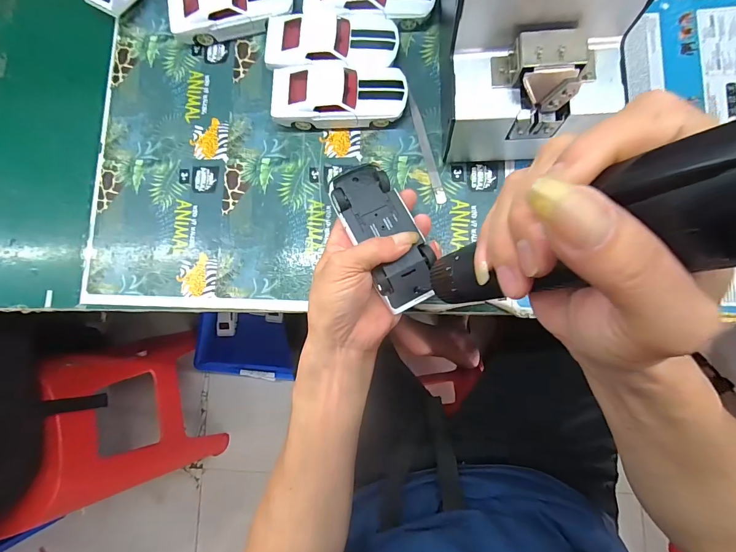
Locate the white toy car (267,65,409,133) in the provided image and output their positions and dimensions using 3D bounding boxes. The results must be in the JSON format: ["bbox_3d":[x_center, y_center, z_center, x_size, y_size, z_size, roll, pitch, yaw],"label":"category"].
[{"bbox_3d":[-0.027,-0.173,0.350,0.126,0.034,0.054,2,85,7],"label":"white toy car"}]

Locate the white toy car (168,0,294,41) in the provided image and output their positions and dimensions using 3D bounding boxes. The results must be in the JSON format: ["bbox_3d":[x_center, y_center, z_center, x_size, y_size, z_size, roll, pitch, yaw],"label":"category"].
[{"bbox_3d":[-0.138,-0.275,0.370,0.123,0.034,0.052,-7,84,6],"label":"white toy car"}]

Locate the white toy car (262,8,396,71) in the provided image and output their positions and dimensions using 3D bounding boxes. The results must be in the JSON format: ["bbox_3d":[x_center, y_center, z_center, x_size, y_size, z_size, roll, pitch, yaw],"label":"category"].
[{"bbox_3d":[-0.035,-0.228,0.356,0.125,0.033,0.054,-1,85,6],"label":"white toy car"}]

